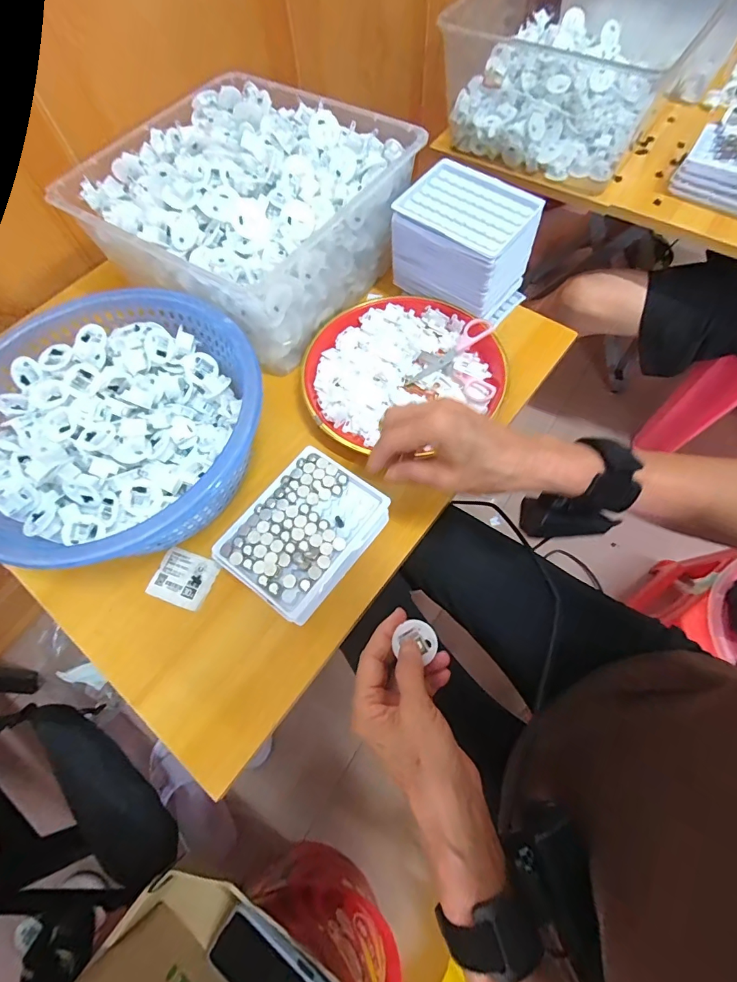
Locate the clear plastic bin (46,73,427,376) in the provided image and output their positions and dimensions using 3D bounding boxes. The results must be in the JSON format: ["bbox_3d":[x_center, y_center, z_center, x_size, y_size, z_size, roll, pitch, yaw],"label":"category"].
[{"bbox_3d":[-0.137,-0.325,0.510,0.282,0.133,0.288,32,72,16],"label":"clear plastic bin"}]

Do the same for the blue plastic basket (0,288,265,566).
[{"bbox_3d":[-0.246,-0.057,0.420,0.243,0.101,0.265,-1,66,3],"label":"blue plastic basket"}]

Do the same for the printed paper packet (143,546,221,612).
[{"bbox_3d":[-0.177,0.083,0.415,0.059,0.005,0.049,17,69,10],"label":"printed paper packet"}]

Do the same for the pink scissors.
[{"bbox_3d":[0.105,-0.151,0.486,0.093,0.019,0.099,22,70,12],"label":"pink scissors"}]

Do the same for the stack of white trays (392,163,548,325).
[{"bbox_3d":[0.111,-0.279,0.496,0.140,0.096,0.097,36,73,17],"label":"stack of white trays"}]

